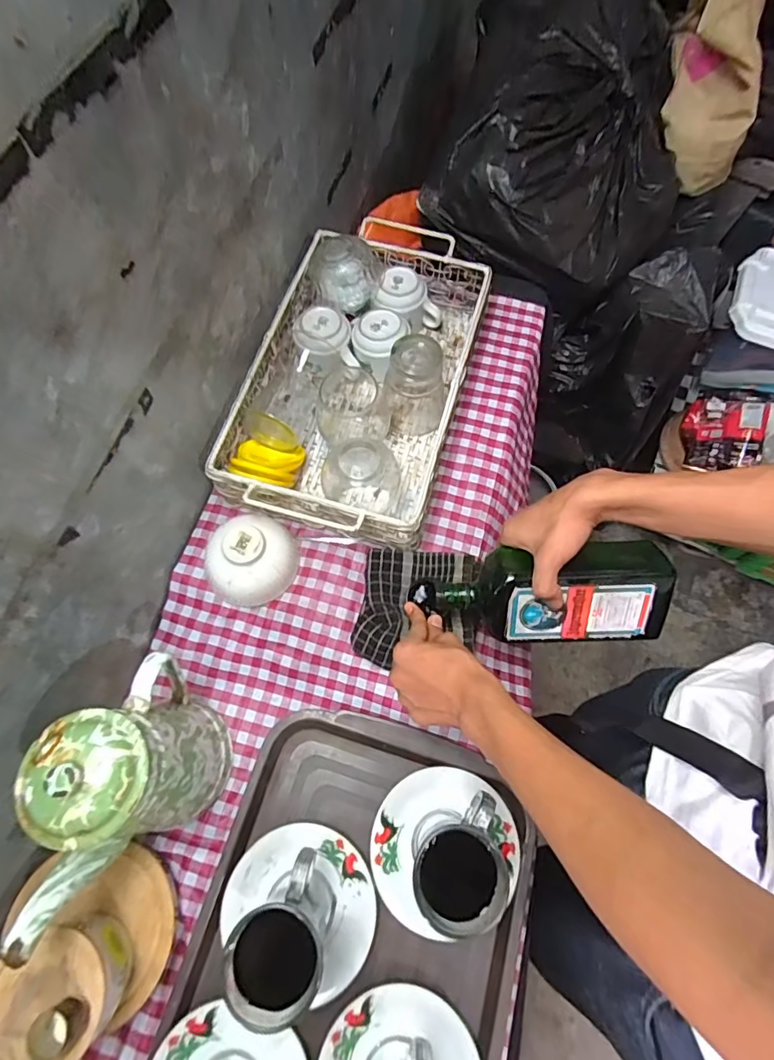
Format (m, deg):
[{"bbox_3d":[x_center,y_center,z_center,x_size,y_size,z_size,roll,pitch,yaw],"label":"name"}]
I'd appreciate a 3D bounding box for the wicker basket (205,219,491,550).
[{"bbox_3d":[-0.034,-0.200,0.648,0.251,0.104,0.403,15,68,5],"label":"wicker basket"}]

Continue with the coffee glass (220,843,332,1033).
[{"bbox_3d":[-0.082,0.336,0.438,0.064,0.135,0.099,11,68,3],"label":"coffee glass"}]

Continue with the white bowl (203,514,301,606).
[{"bbox_3d":[-0.156,0.034,0.582,0.106,0.060,0.090,-41,74,-16],"label":"white bowl"}]

